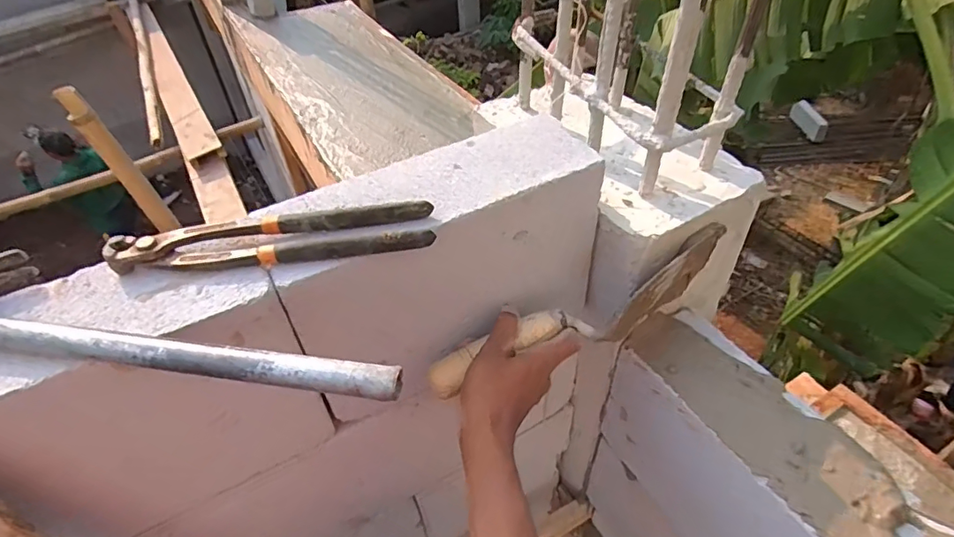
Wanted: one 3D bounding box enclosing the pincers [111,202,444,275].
[{"bbox_3d":[-0.148,-0.022,0.389,0.227,0.019,0.049,-8,44,-4],"label":"pincers"}]

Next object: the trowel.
[{"bbox_3d":[0.106,0.049,0.500,0.313,0.078,0.046,-21,47,-11],"label":"trowel"}]

